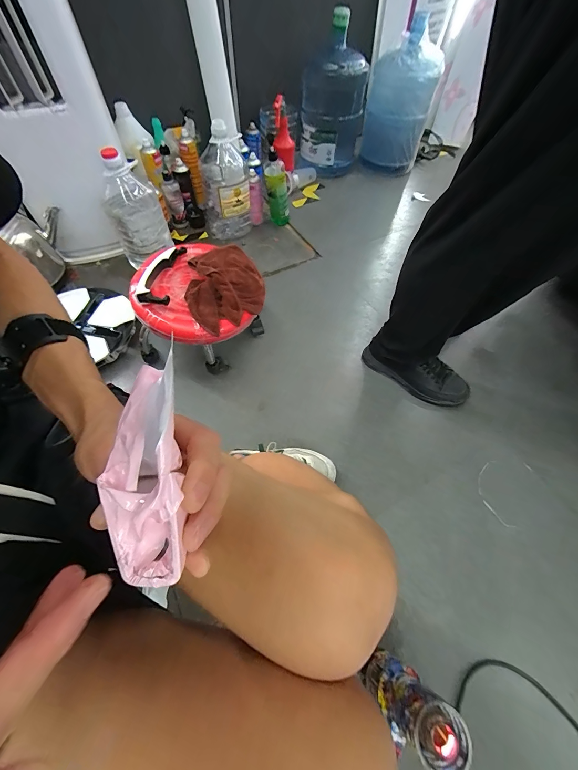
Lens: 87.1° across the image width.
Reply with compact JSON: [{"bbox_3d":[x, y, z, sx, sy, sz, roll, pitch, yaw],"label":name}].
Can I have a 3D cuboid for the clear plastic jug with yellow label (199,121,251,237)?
[{"bbox_3d":[-0.231,-0.708,1.072,0.170,0.328,0.176,-9,58,-6],"label":"clear plastic jug with yellow label"}]

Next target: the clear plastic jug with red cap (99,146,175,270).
[{"bbox_3d":[-0.463,-0.525,0.910,0.155,0.293,0.160,-22,60,-14],"label":"clear plastic jug with red cap"}]

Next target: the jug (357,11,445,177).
[{"bbox_3d":[0.471,-1.208,1.312,0.262,0.452,0.256,13,58,7],"label":"jug"}]

